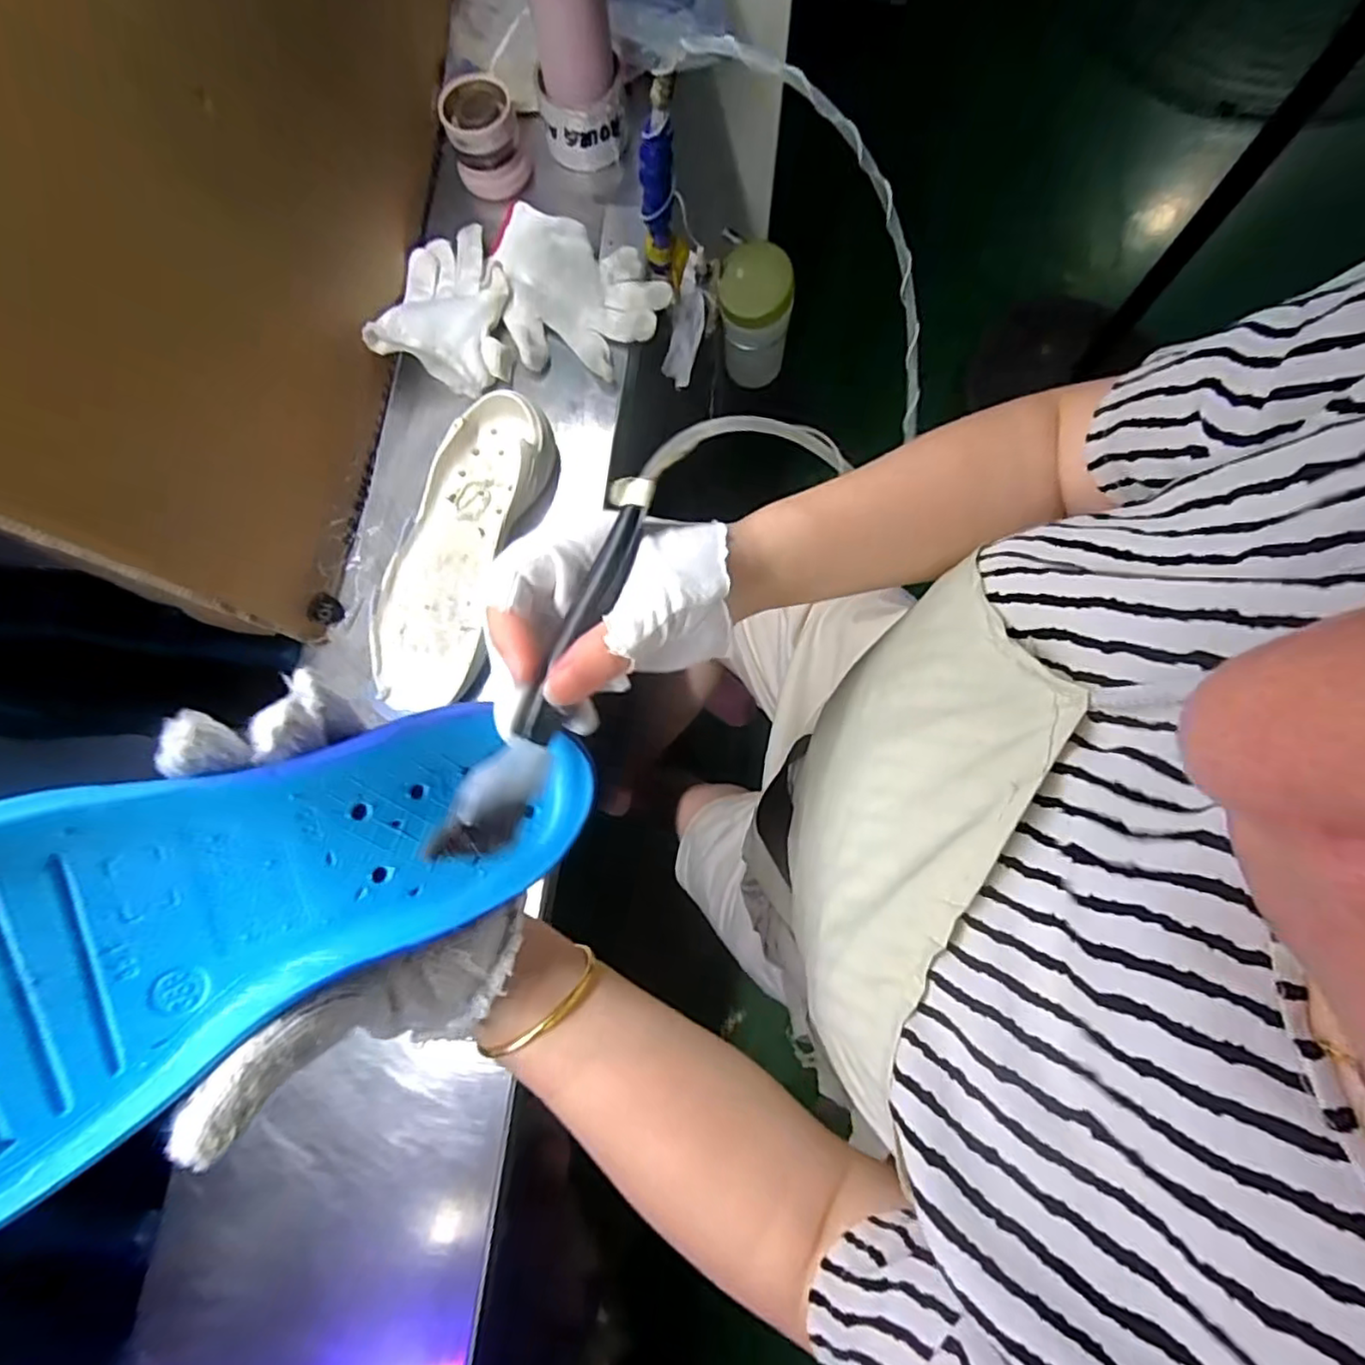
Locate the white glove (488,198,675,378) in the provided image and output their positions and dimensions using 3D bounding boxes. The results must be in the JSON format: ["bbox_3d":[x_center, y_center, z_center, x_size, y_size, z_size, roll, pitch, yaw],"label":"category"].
[{"bbox_3d":[-0.109,-0.346,0.584,0.173,0.033,0.123,30,80,7],"label":"white glove"}]

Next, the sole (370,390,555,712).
[{"bbox_3d":[-0.184,-0.113,0.530,0.090,0.033,0.269,16,79,5],"label":"sole"}]

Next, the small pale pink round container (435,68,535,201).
[{"bbox_3d":[-0.185,-0.511,0.614,0.067,0.066,0.071,-19,78,-3],"label":"small pale pink round container"}]

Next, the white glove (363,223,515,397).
[{"bbox_3d":[-0.203,-0.342,0.576,0.106,0.049,0.157,6,78,3],"label":"white glove"}]

